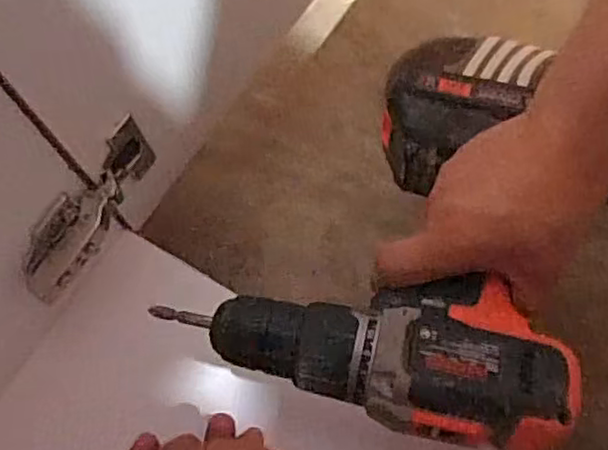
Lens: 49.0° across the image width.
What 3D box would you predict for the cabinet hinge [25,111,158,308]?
[{"bbox_3d":[-0.129,-0.014,0.406,0.028,0.032,0.122,21,61,9],"label":"cabinet hinge"}]

